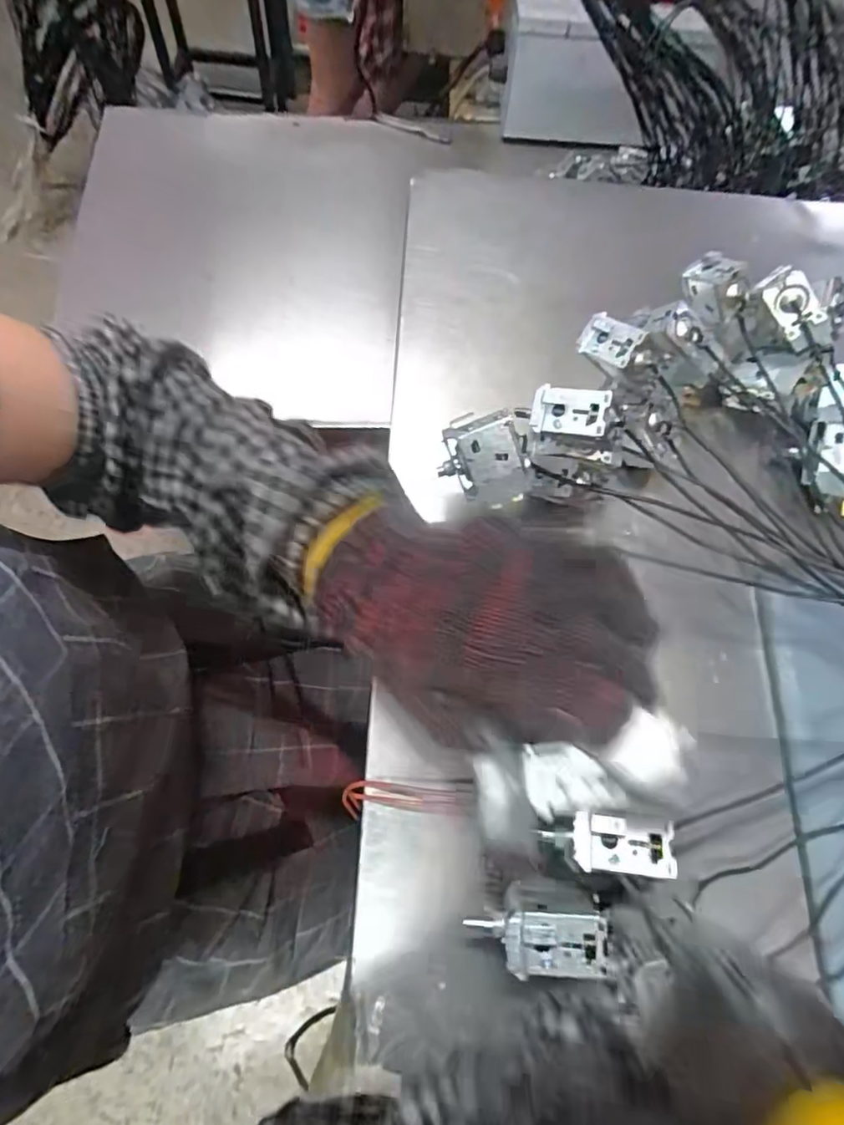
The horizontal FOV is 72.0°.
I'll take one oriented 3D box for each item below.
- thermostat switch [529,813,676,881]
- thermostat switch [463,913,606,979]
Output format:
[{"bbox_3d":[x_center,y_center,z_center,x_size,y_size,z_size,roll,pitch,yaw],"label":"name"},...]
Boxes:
[{"bbox_3d":[0.072,0.110,0.226,0.048,0.010,0.020,5,69,-1],"label":"thermostat switch"},{"bbox_3d":[0.045,0.148,0.223,0.050,0.008,0.022,2,69,-2],"label":"thermostat switch"}]

